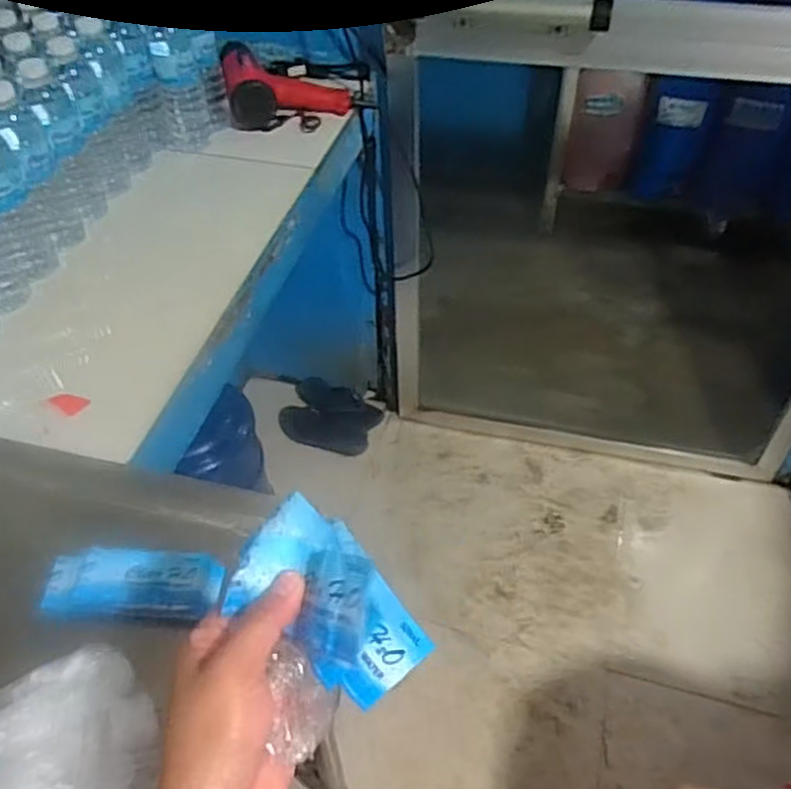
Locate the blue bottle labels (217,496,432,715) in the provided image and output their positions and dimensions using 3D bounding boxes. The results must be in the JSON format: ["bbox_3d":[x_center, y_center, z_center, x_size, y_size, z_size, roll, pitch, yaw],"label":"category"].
[{"bbox_3d":[-0.039,0.093,0.336,0.063,0.040,0.102,-30,54,-23],"label":"blue bottle labels"}]

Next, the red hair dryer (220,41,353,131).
[{"bbox_3d":[-0.175,-0.502,1.154,0.196,0.092,0.136,-13,49,-10],"label":"red hair dryer"}]

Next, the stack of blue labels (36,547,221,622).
[{"bbox_3d":[-0.206,0.149,0.566,0.141,0.010,0.059,2,48,4],"label":"stack of blue labels"}]

